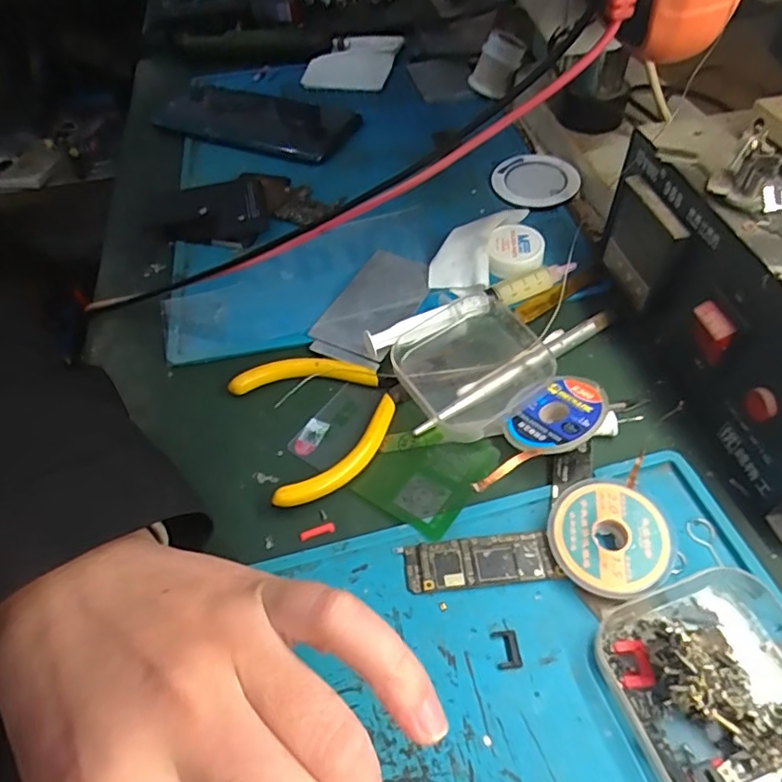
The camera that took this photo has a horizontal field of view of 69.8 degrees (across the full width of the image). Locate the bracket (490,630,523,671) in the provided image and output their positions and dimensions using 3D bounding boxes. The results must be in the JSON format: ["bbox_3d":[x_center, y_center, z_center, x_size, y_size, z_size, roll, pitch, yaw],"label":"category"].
[{"bbox_3d":[0.041,0.091,0.199,0.009,0.004,0.013,-7,51,-2],"label":"bracket"}]

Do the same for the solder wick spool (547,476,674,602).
[{"bbox_3d":[0.083,0.057,0.216,0.043,0.014,0.044,-2,51,2],"label":"solder wick spool"}]

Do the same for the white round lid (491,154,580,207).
[{"bbox_3d":[0.097,-0.141,0.375,0.053,0.006,0.053,-2,51,2],"label":"white round lid"}]

